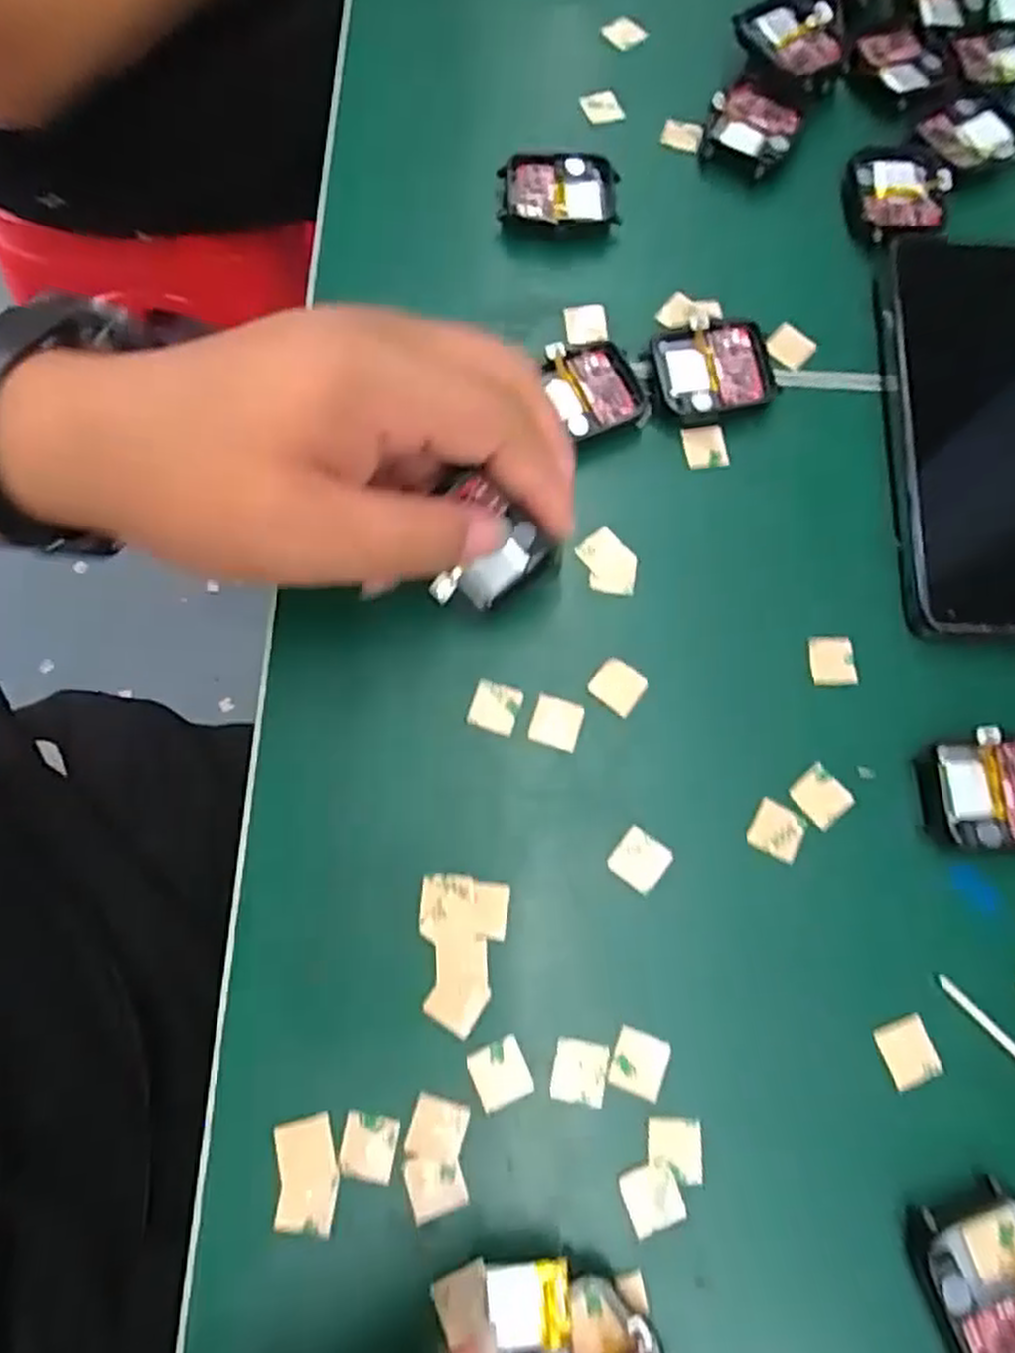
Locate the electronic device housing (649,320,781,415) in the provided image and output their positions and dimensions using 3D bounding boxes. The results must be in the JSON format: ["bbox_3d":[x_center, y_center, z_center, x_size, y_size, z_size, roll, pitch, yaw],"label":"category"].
[{"bbox_3d":[0.077,-0.114,0.297,0.042,0.012,0.034,-5,74,-2],"label":"electronic device housing"}]

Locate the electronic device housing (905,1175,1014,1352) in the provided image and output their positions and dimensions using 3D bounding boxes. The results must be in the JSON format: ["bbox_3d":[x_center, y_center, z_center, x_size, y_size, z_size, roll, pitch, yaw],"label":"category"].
[{"bbox_3d":[0.133,0.164,0.212,0.037,0.010,0.045,-20,75,-6],"label":"electronic device housing"}]

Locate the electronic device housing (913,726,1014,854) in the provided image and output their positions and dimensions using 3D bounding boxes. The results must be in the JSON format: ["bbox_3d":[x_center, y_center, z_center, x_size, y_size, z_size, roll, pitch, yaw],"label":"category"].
[{"bbox_3d":[0.156,0.037,0.252,0.047,0.008,0.036,-1,73,-1],"label":"electronic device housing"}]

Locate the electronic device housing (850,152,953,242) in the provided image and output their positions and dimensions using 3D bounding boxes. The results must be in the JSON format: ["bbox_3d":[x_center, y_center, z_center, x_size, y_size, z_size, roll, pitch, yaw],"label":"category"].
[{"bbox_3d":[0.159,-0.195,0.321,0.038,0.007,0.045,1,73,0],"label":"electronic device housing"}]

